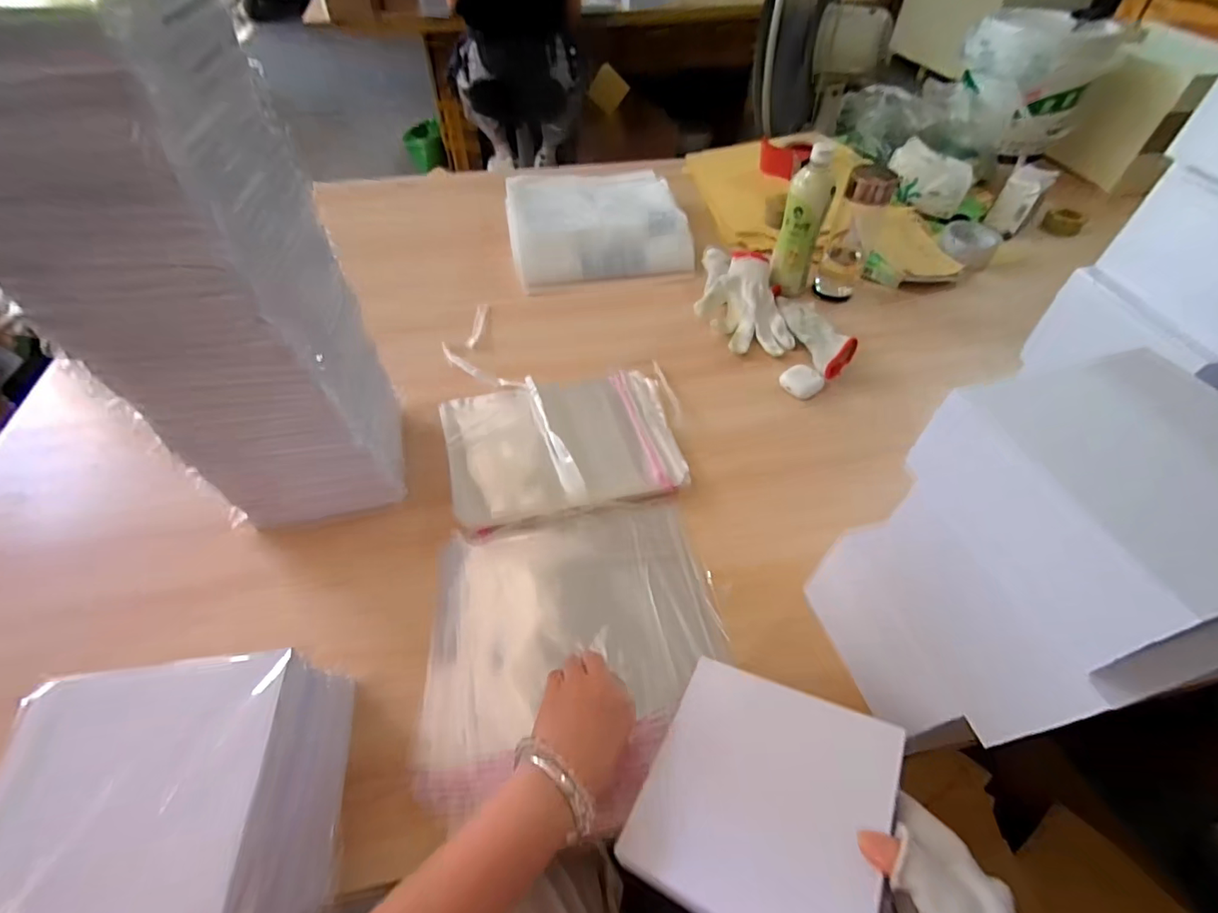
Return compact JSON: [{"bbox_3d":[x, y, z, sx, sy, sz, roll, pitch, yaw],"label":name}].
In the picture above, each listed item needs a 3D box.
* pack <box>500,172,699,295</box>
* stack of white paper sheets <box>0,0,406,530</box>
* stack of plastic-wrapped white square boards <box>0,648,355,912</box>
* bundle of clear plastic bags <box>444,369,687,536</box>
[{"bbox_3d":[-0.027,-0.430,0.950,0.300,0.059,0.306,-8,51,-8],"label":"pack"},{"bbox_3d":[-0.318,-0.121,0.434,0.171,0.398,0.152,-6,51,-7],"label":"stack of white paper sheets"},{"bbox_3d":[-0.273,0.225,0.341,0.165,0.130,0.155,-7,51,-7],"label":"stack of plastic-wrapped white square boards"},{"bbox_3d":[-0.050,-0.019,0.626,0.274,0.037,0.200,-14,52,-12],"label":"bundle of clear plastic bags"}]

